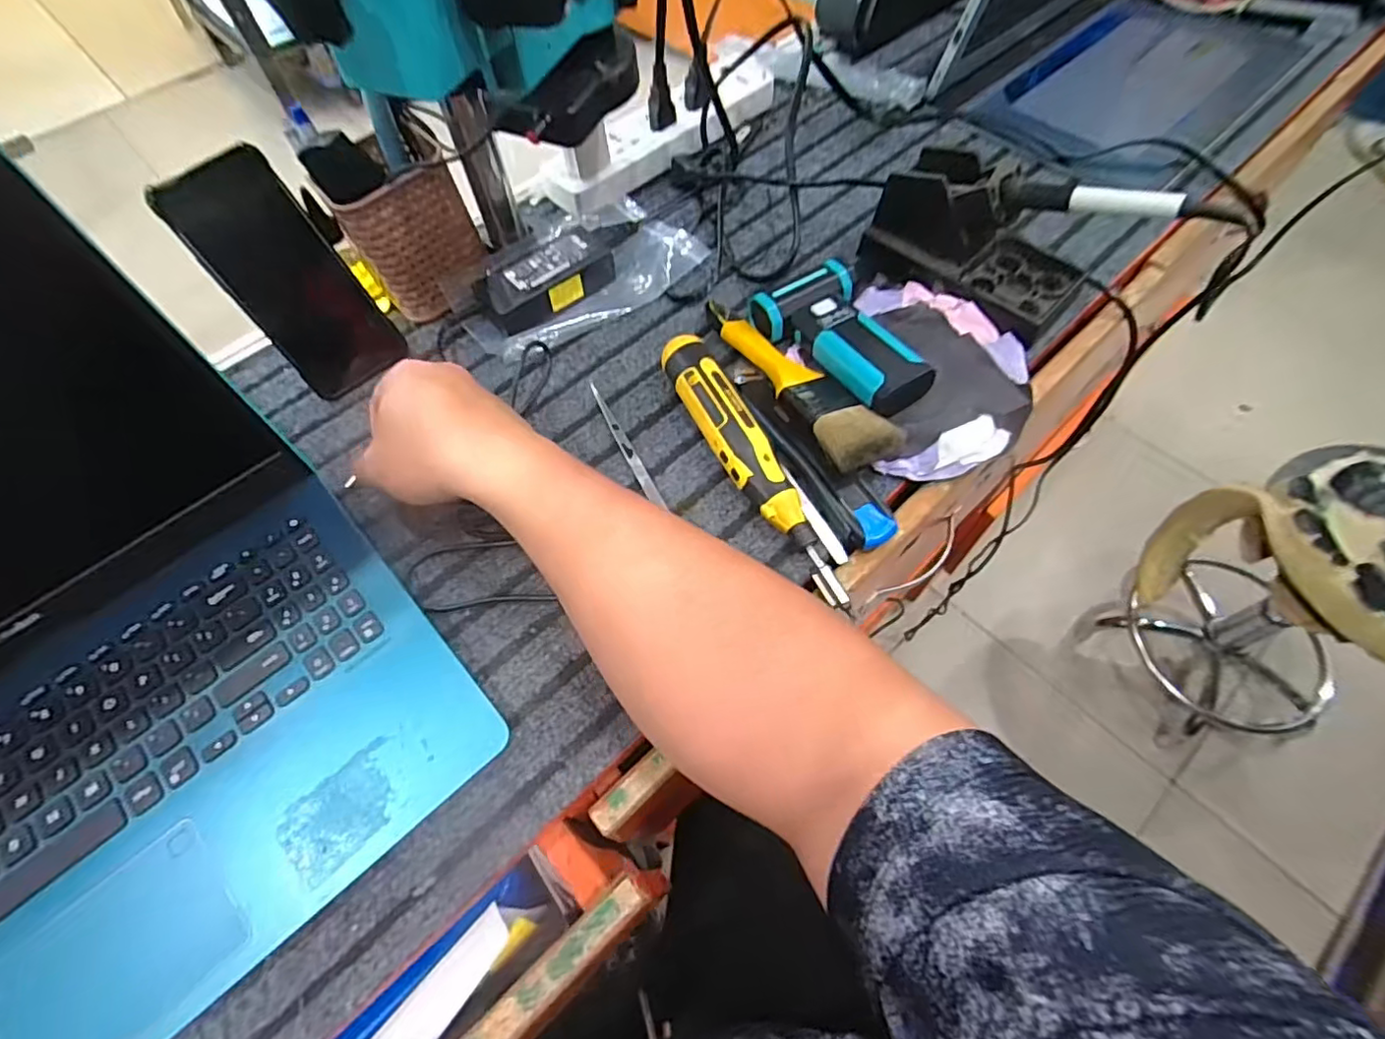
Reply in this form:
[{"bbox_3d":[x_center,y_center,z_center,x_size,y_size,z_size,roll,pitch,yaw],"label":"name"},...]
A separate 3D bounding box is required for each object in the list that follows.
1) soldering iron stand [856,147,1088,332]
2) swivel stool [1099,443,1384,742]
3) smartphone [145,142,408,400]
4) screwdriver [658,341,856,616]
[{"bbox_3d":[0.217,-0.214,0.470,0.164,0.072,0.105,25,65,15],"label":"soldering iron stand"},{"bbox_3d":[0.851,0.130,0.869,0.307,0.406,0.304,-2,60,3],"label":"swivel stool"},{"bbox_3d":[-0.286,-0.170,0.437,0.073,0.158,0.009,-42,32,-19],"label":"smartphone"},{"bbox_3d":[0.039,-0.036,0.401,0.035,0.038,0.209,-25,63,-11],"label":"screwdriver"}]

